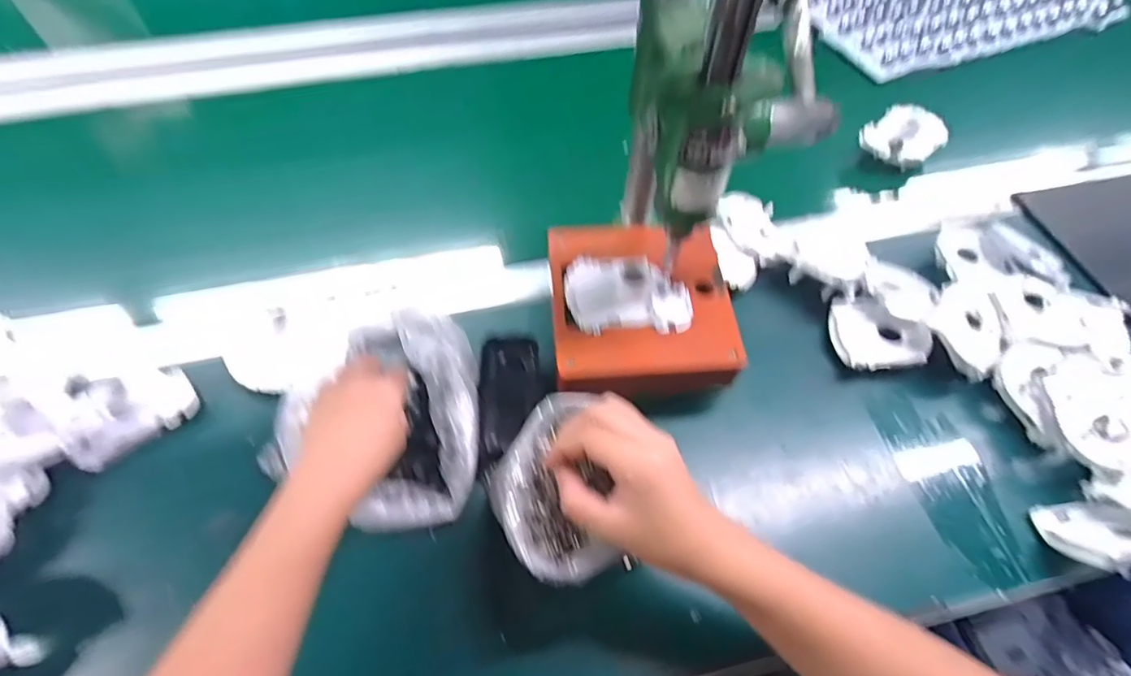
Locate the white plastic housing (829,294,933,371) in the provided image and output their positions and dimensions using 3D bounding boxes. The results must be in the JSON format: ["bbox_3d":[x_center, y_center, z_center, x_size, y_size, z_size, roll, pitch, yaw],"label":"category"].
[{"bbox_3d":[0.291,-0.004,0.514,0.076,0.030,0.075,-8,58,-6],"label":"white plastic housing"}]

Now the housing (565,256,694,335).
[{"bbox_3d":[0.053,-0.041,0.465,0.103,0.024,0.075,0,58,-1],"label":"housing"}]

